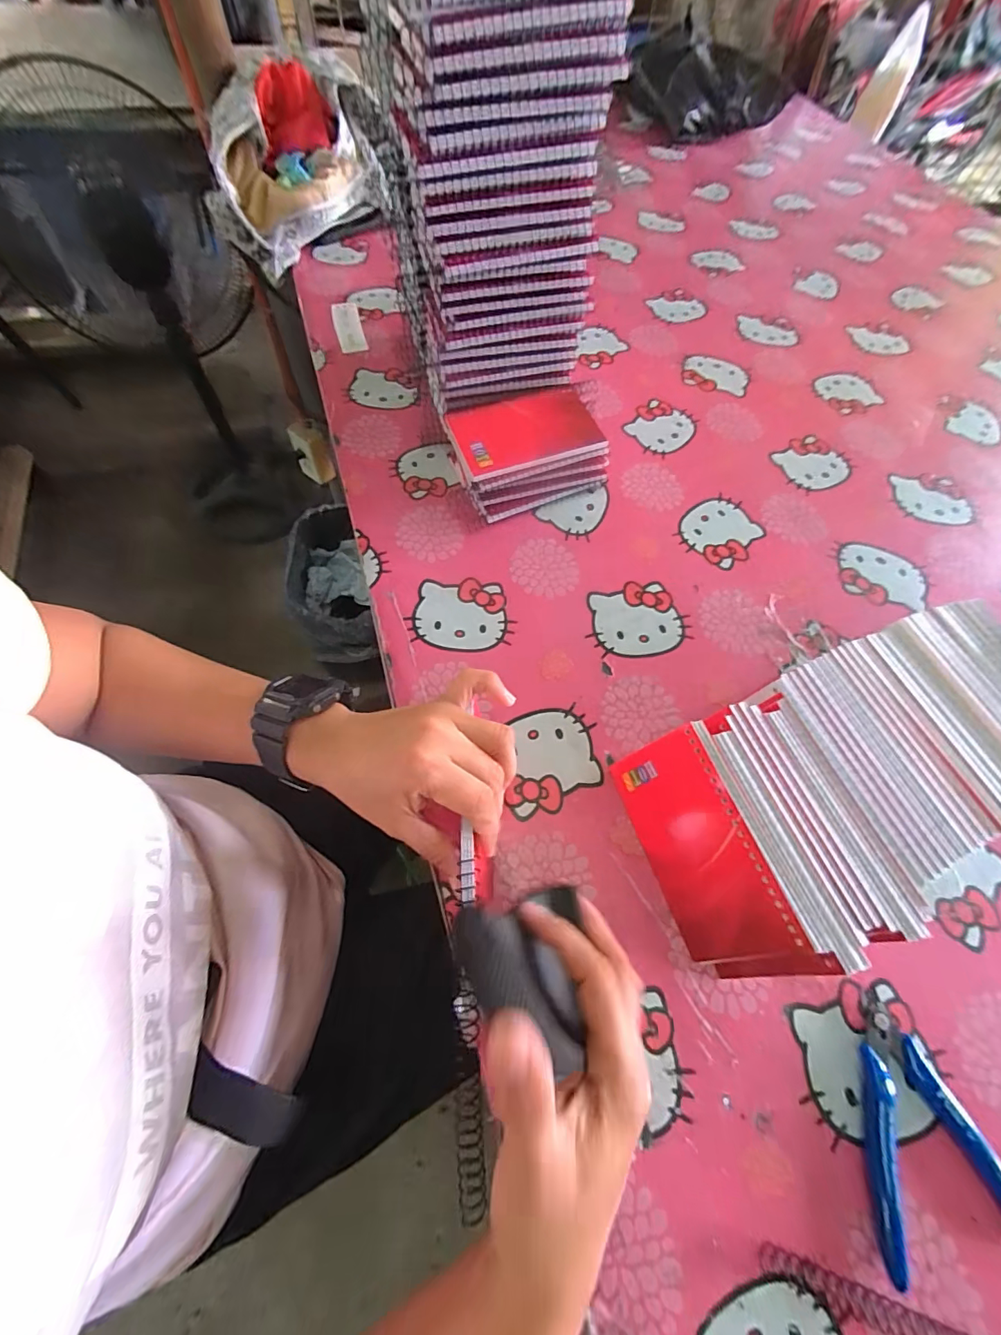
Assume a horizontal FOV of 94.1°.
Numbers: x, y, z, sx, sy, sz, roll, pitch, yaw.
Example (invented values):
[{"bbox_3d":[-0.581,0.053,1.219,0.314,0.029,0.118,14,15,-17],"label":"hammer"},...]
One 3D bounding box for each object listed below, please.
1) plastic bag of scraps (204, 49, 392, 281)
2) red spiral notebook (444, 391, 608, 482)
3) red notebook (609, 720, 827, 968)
[{"bbox_3d":[-0.272,-0.701,0.648,0.256,0.150,0.165,-38,70,-19],"label":"plastic bag of scraps"},{"bbox_3d":[0.023,-0.221,0.434,0.129,0.015,0.085,-16,65,-10],"label":"red spiral notebook"},{"bbox_3d":[0.122,0.110,0.292,0.007,0.081,0.129,-1,61,-35],"label":"red notebook"}]

